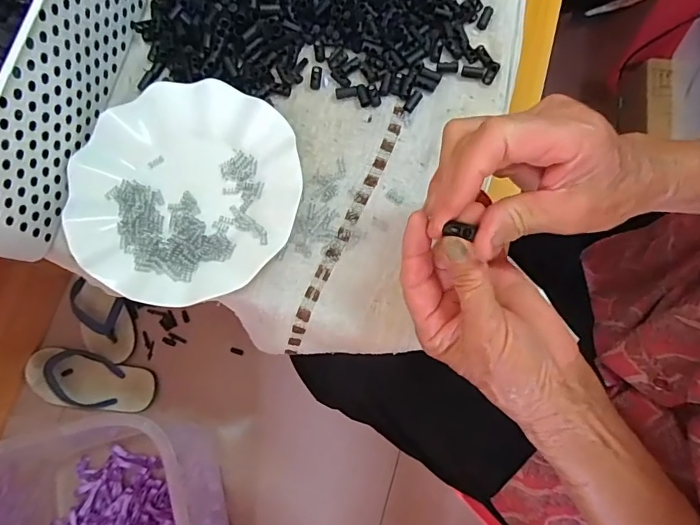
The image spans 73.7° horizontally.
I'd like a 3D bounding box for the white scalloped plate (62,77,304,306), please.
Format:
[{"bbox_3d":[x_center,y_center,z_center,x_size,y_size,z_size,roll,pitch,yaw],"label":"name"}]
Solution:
[{"bbox_3d":[-0.133,-0.057,0.380,0.179,0.022,0.179,0,76,2],"label":"white scalloped plate"}]

